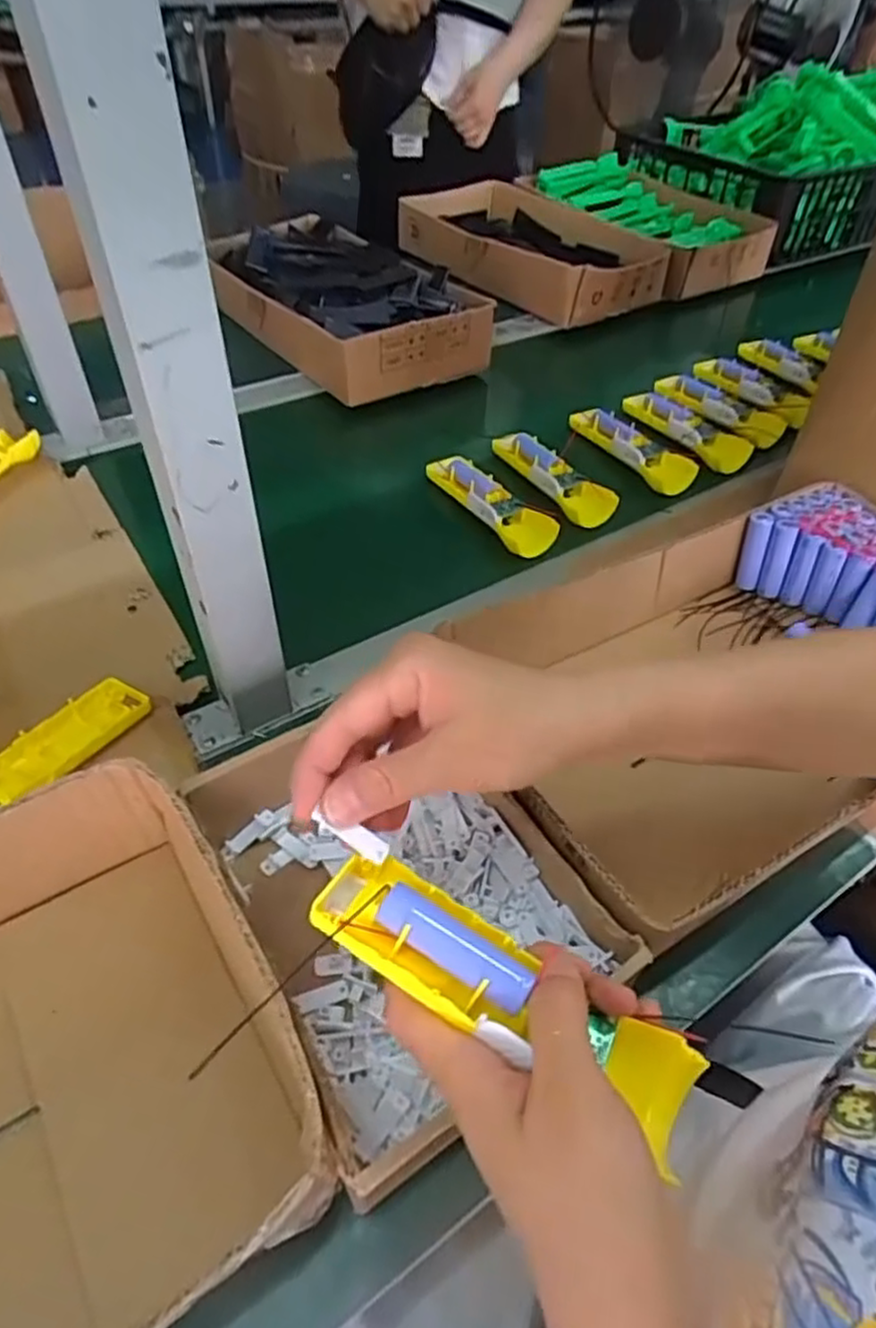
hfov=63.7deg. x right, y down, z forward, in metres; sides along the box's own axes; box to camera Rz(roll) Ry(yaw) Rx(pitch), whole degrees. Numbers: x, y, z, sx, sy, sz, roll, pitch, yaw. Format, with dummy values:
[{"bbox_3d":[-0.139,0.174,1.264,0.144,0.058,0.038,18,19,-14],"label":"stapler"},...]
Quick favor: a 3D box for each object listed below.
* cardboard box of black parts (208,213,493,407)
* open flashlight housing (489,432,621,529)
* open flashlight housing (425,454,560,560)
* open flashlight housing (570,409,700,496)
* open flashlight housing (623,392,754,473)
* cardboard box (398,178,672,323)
[{"bbox_3d":[-0.122,-0.462,0.896,0.226,0.094,0.362,-31,56,-27],"label":"cardboard box of black parts"},{"bbox_3d":[0.118,-0.196,0.723,0.046,0.024,0.164,-22,52,-21],"label":"open flashlight housing"},{"bbox_3d":[0.052,-0.162,0.687,0.048,0.031,0.156,-25,53,-23],"label":"open flashlight housing"},{"bbox_3d":[0.217,-0.238,0.766,0.058,0.029,0.161,-23,53,-22],"label":"open flashlight housing"},{"bbox_3d":[0.280,-0.266,0.793,0.062,0.031,0.158,-20,51,-19],"label":"open flashlight housing"},{"bbox_3d":[0.136,-0.619,1.054,0.233,0.086,0.376,-32,56,-27],"label":"cardboard box"}]

